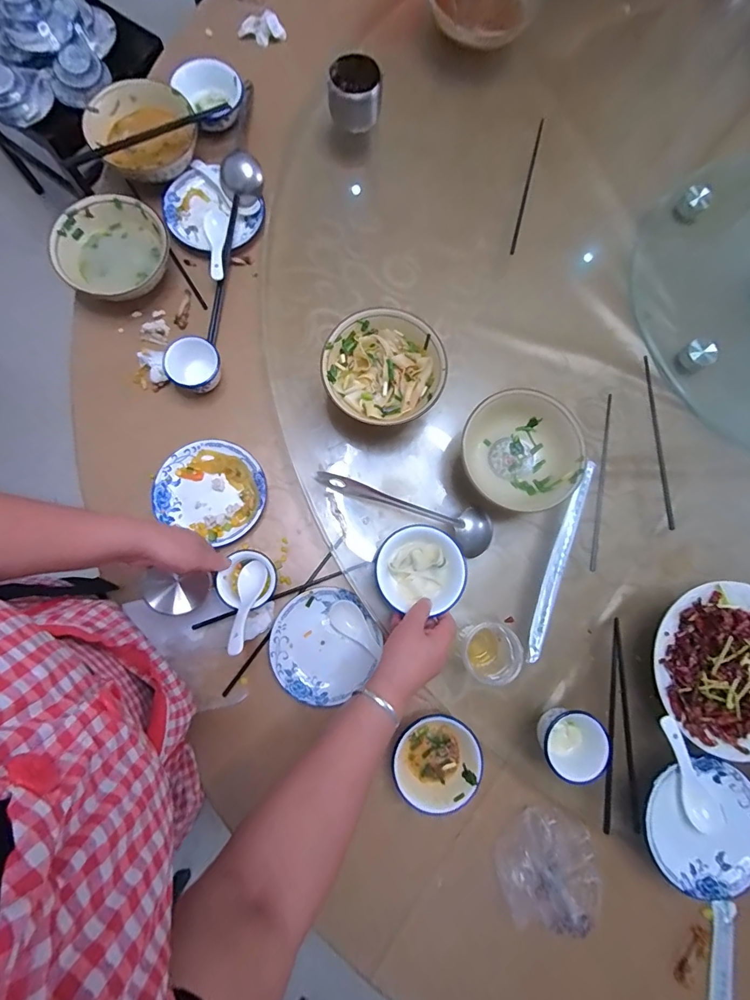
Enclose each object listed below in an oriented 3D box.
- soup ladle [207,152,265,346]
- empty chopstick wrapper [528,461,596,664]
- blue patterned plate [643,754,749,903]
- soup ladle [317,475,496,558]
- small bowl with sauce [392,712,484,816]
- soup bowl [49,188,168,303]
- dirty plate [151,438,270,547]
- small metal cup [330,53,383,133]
[{"bbox_3d":[-0.222,-0.407,0.658,0.069,0.046,0.280,5,80,-3],"label":"soup ladle"},{"bbox_3d":[0.255,0.078,0.578,0.024,0.012,0.287,21,81,0],"label":"empty chopstick wrapper"},{"bbox_3d":[0.414,0.409,0.534,0.142,0.036,0.155,0,81,-3],"label":"blue patterned plate"},{"bbox_3d":[0.042,0.005,0.567,0.251,0.037,0.060,24,81,1],"label":"soup ladle"},{"bbox_3d":[0.081,0.340,0.552,0.110,0.042,0.107,0,81,-3],"label":"small bowl with sauce"},{"bbox_3d":[-0.386,-0.368,0.633,0.155,0.070,0.152,0,81,-3],"label":"soup bowl"},{"bbox_3d":[-0.231,-0.017,0.606,0.152,0.025,0.137,25,81,1],"label":"dirty plate"},{"bbox_3d":[-0.032,-0.636,0.655,0.081,0.058,0.083,-5,81,-4],"label":"small metal cup"}]

